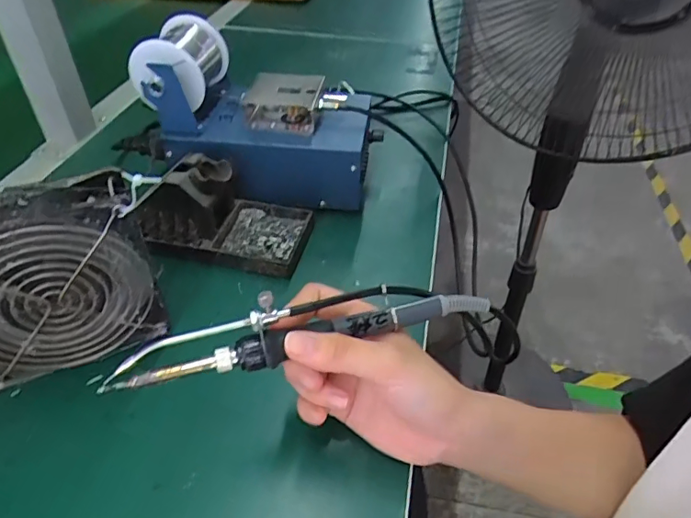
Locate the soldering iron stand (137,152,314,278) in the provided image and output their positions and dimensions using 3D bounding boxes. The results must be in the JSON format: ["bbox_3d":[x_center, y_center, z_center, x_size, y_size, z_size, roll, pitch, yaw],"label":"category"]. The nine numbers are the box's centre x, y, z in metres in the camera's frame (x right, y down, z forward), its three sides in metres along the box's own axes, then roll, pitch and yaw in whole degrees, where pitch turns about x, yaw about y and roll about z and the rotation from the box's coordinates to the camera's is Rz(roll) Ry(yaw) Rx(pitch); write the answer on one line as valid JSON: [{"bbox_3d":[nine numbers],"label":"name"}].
[{"bbox_3d":[-0.101,-0.045,0.431,0.136,0.066,0.081,7,42,7],"label":"soldering iron stand"}]

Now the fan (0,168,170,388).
[{"bbox_3d":[-0.184,0.014,0.326,0.123,0.118,0.043,-19,46,-21],"label":"fan"}]

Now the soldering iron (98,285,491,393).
[{"bbox_3d":[-0.019,0.035,0.278,0.209,0.032,0.021,-10,40,-15],"label":"soldering iron"}]

